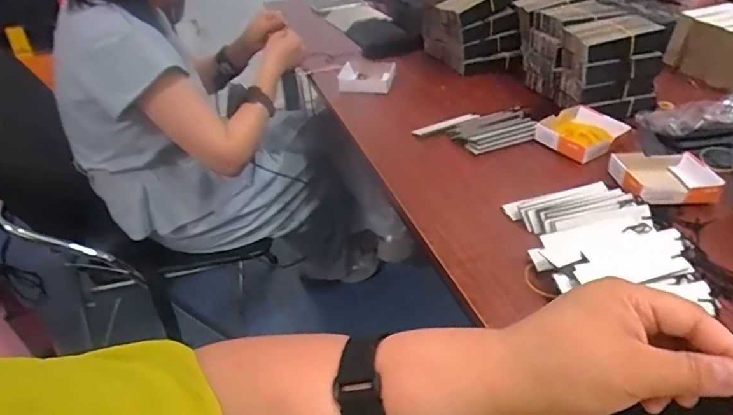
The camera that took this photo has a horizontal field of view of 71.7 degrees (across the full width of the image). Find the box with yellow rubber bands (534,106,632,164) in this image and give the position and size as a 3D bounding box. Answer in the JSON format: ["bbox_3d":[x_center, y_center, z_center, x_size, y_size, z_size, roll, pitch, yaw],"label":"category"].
[{"bbox_3d":[0.347,-0.124,0.829,0.121,0.026,0.114,-28,42,-29],"label":"box with yellow rubber bands"}]

